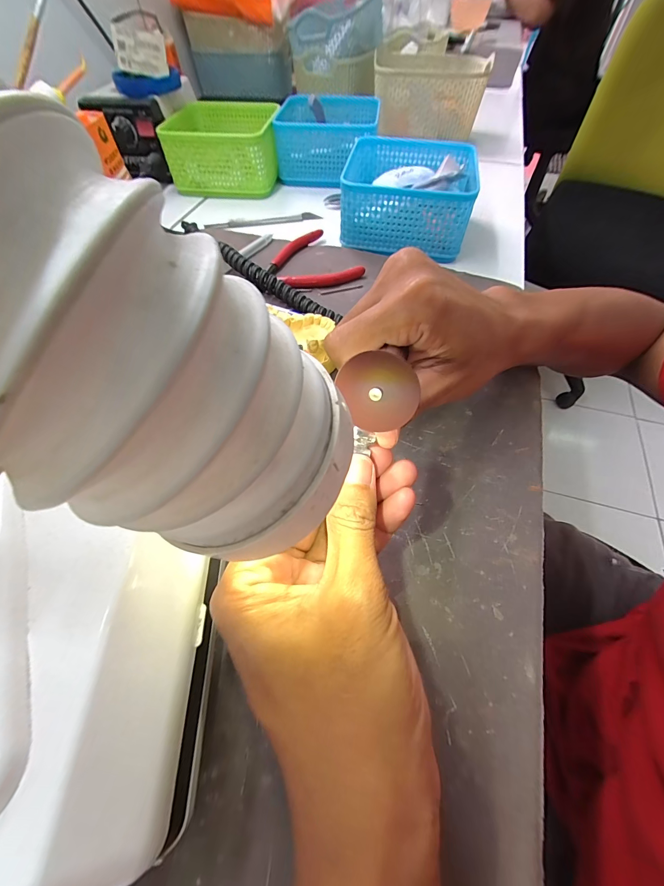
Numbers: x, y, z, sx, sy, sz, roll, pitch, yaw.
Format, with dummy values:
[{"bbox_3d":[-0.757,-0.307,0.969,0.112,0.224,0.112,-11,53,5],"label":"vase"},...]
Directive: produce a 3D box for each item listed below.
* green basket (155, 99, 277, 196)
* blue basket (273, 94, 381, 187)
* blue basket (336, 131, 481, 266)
[{"bbox_3d":[-0.135,-0.391,0.448,0.129,0.070,0.132,3,56,1],"label":"green basket"},{"bbox_3d":[-0.005,-0.415,0.460,0.130,0.063,0.131,3,56,2],"label":"blue basket"},{"bbox_3d":[0.081,-0.269,0.365,0.136,0.059,0.135,7,57,5],"label":"blue basket"}]

